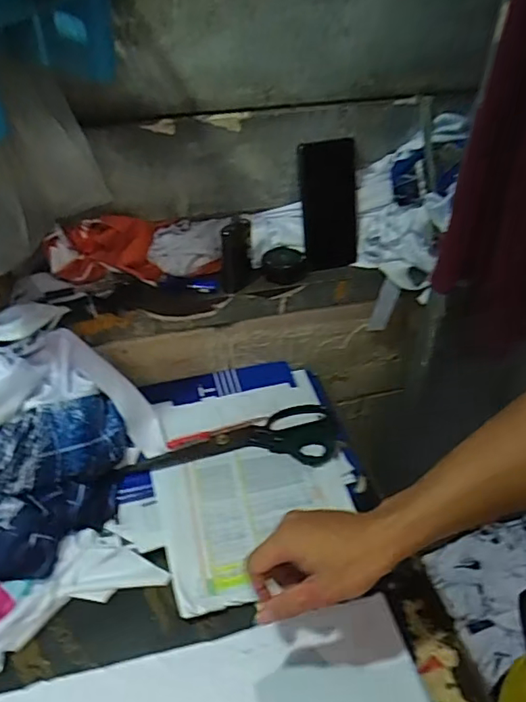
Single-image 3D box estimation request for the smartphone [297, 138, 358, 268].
[{"bbox_3d":[0.091,-0.198,0.724,0.083,0.162,0.017,-13,21,-19],"label":"smartphone"}]

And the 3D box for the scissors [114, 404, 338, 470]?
[{"bbox_3d":[-0.040,0.118,0.709,0.275,0.020,0.100,-3,38,-2],"label":"scissors"}]

